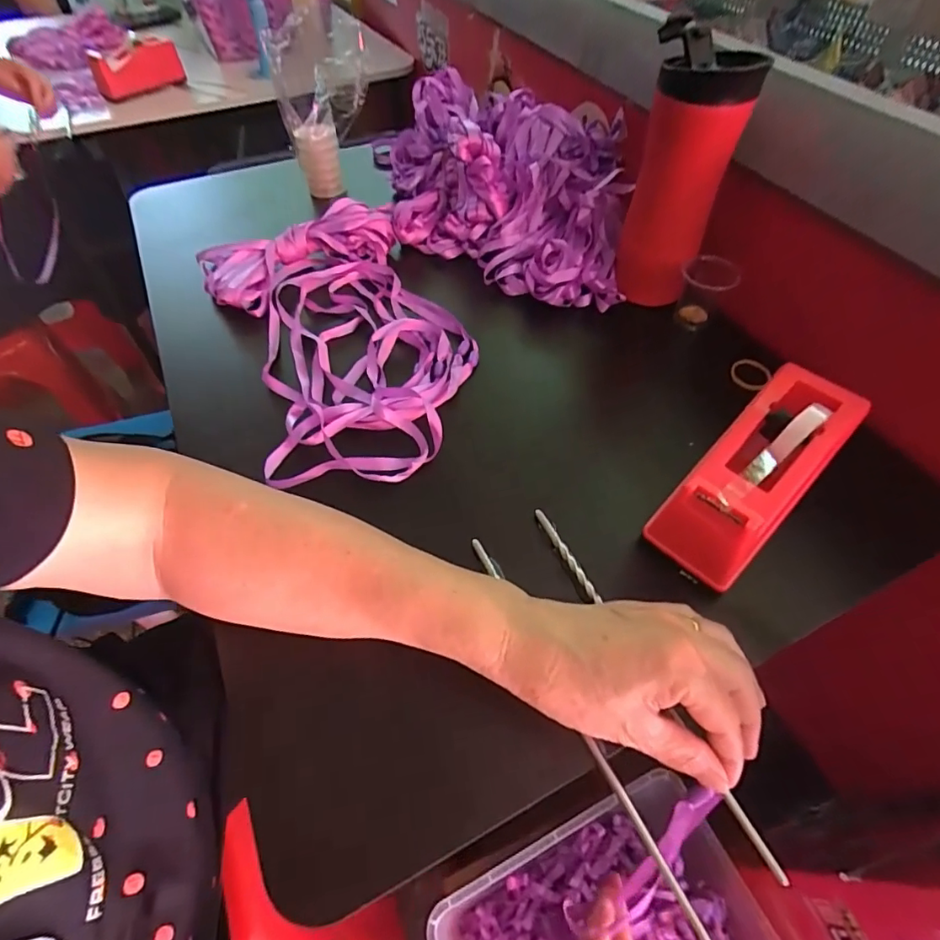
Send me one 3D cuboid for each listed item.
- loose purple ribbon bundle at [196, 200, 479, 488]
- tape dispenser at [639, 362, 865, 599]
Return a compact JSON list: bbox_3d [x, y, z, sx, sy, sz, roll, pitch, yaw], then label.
[{"bbox_3d":[-0.115,-0.126,0.464,0.199,0.035,0.345,-20,59,-16],"label":"loose purple ribbon bundle"},{"bbox_3d":[0.185,-0.003,0.336,0.156,0.085,0.062,-38,66,-25],"label":"tape dispenser"}]

